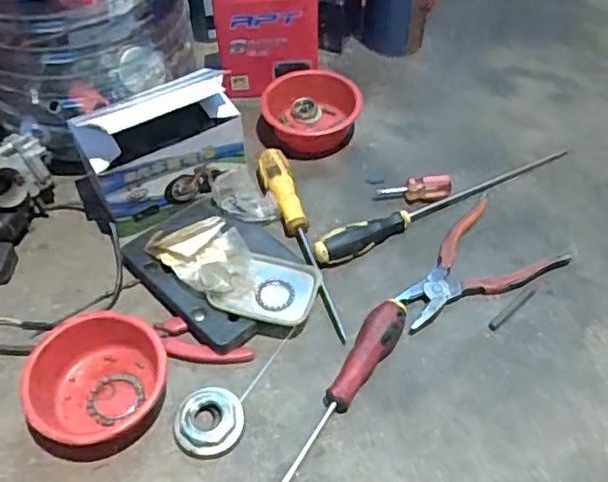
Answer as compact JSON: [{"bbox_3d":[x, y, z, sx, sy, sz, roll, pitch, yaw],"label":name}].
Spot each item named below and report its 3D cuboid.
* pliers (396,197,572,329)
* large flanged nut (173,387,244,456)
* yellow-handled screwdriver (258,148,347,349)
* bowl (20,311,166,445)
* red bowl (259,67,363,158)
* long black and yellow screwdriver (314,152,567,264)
[{"bbox_3d":[0.167,0.019,0.640,0.182,0.009,0.101,-24,56,-18],"label":"pliers"},{"bbox_3d":[-0.082,0.155,0.539,0.058,0.021,0.053,0,52,0],"label":"large flanged nut"},{"bbox_3d":[-0.009,-0.006,0.653,0.032,0.030,0.238,-12,53,-10],"label":"yellow-handled screwdriver"},{"bbox_3d":[-0.179,0.124,0.545,0.111,0.051,0.110,0,52,0],"label":"bowl"},{"bbox_3d":[0.008,-0.159,0.749,0.116,0.063,0.105,-9,53,-8],"label":"red bowl"},{"bbox_3d":[0.162,-0.047,0.686,0.336,0.025,0.028,-23,56,-17],"label":"long black and yellow screwdriver"}]

